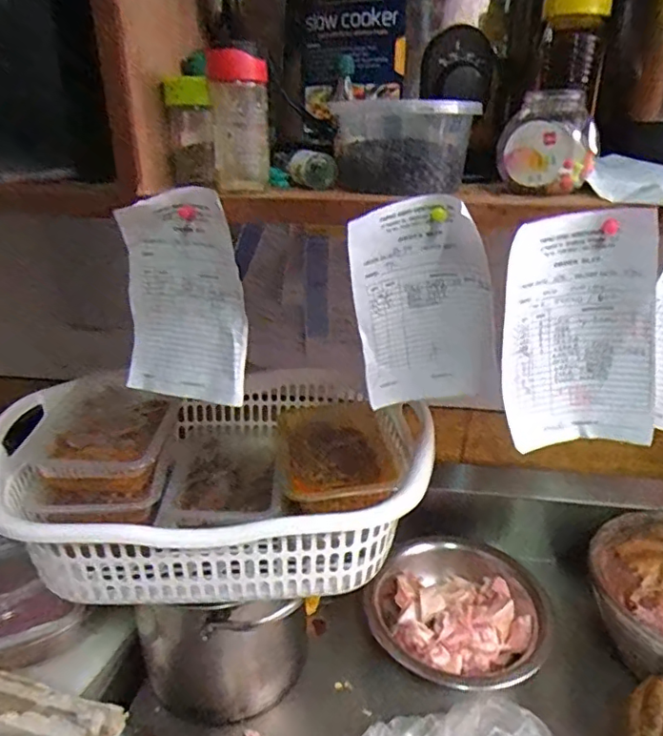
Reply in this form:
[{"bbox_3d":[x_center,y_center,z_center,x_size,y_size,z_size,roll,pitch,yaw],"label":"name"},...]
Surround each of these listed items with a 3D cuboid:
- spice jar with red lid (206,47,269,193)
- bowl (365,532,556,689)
[{"bbox_3d":[-0.068,-0.181,0.415,0.043,0.087,0.037,-4,23,-9],"label":"spice jar with red lid"},{"bbox_3d":[0.177,0.328,0.762,0.246,0.064,0.235,-1,23,0],"label":"bowl"}]

